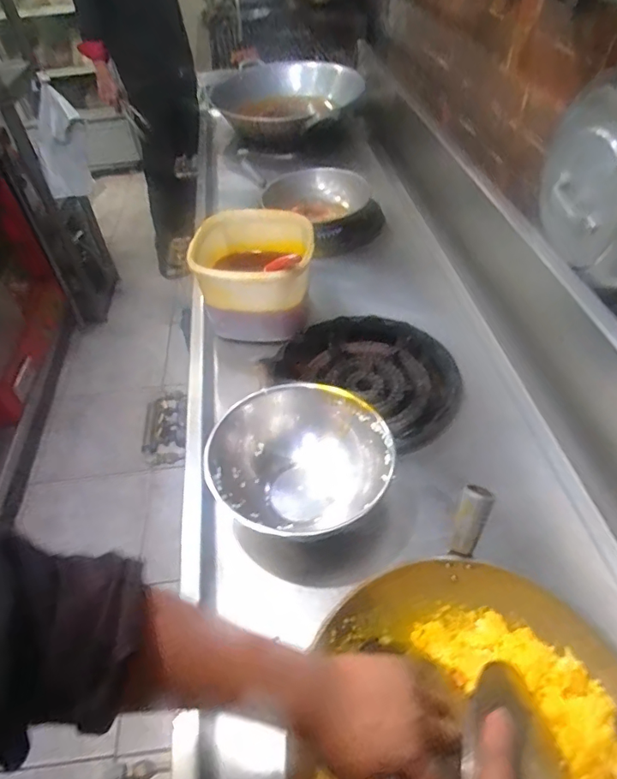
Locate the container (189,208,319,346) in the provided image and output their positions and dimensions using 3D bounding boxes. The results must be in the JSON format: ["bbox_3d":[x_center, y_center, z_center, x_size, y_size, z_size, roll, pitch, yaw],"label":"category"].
[{"bbox_3d":[-0.101,-0.219,0.980,0.228,0.168,0.223,-4,46,0],"label":"container"}]

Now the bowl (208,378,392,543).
[{"bbox_3d":[-0.005,0.109,0.730,0.257,0.111,0.213,23,52,24],"label":"bowl"}]

